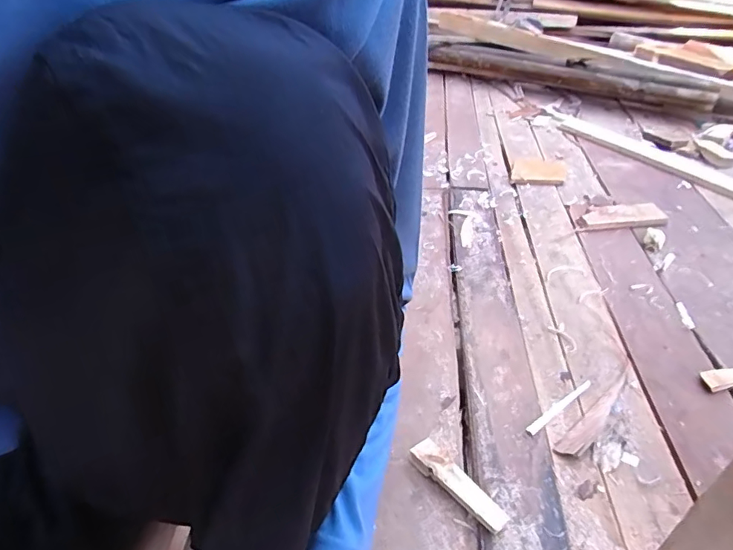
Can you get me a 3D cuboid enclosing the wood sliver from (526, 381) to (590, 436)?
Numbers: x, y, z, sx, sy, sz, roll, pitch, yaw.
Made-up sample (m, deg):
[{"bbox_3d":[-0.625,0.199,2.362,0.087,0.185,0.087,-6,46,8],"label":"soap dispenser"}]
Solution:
[{"bbox_3d":[0.244,0.168,0.619,0.123,0.010,0.012,-26,45,-29],"label":"wood sliver"}]

